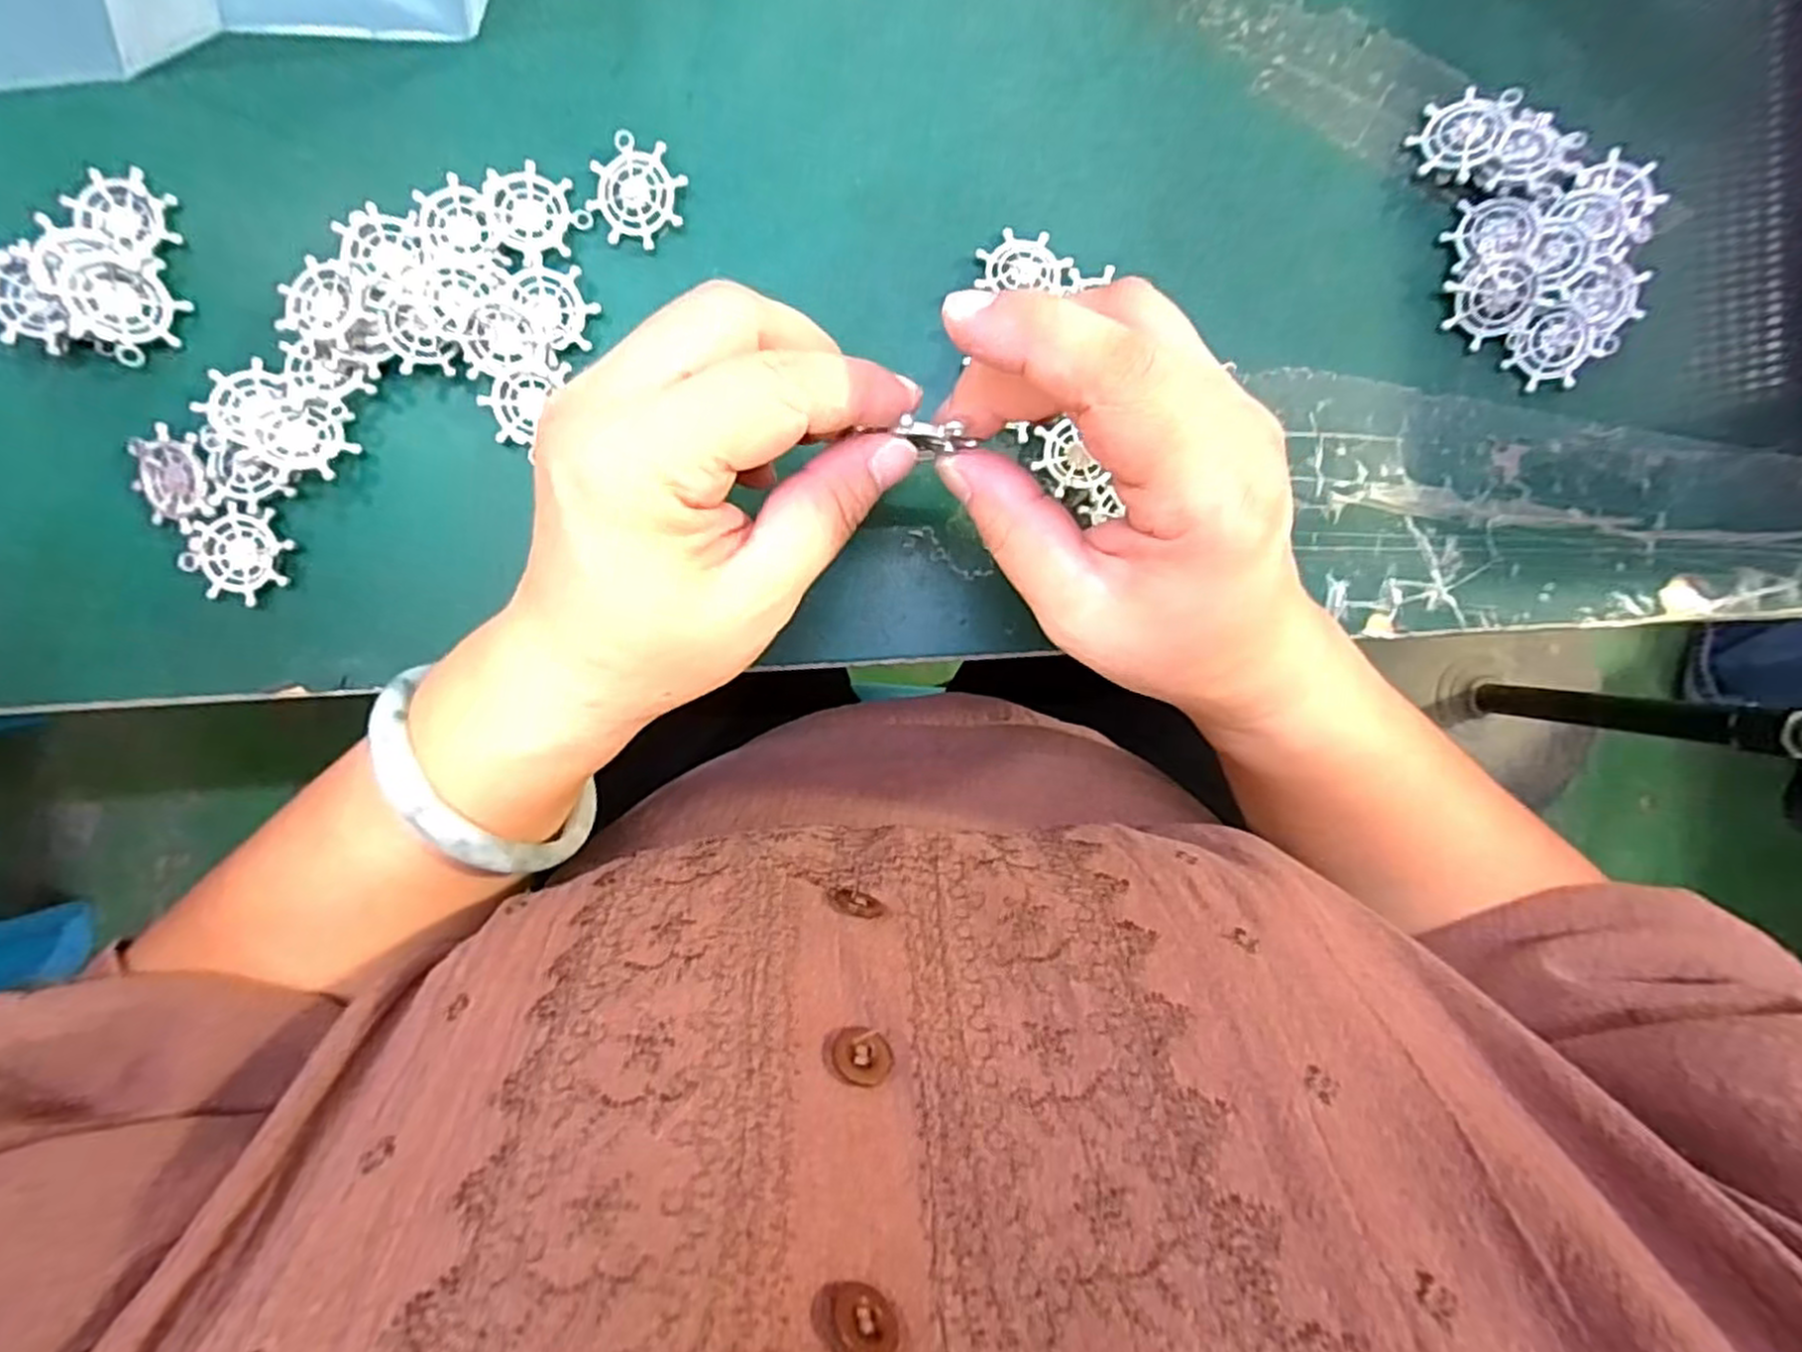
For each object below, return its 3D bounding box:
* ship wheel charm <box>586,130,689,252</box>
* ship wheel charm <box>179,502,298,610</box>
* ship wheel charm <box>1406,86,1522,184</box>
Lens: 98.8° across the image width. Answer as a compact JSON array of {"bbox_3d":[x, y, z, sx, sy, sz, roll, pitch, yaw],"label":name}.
[{"bbox_3d":[-0.088,-0.162,0.258,0.030,0.004,0.033,11,100,0],"label":"ship wheel charm"},{"bbox_3d":[-0.221,-0.040,0.258,0.031,0.007,0.029,0,91,-2],"label":"ship wheel charm"},{"bbox_3d":[0.189,-0.185,0.262,0.025,0.004,0.031,30,93,23],"label":"ship wheel charm"}]

